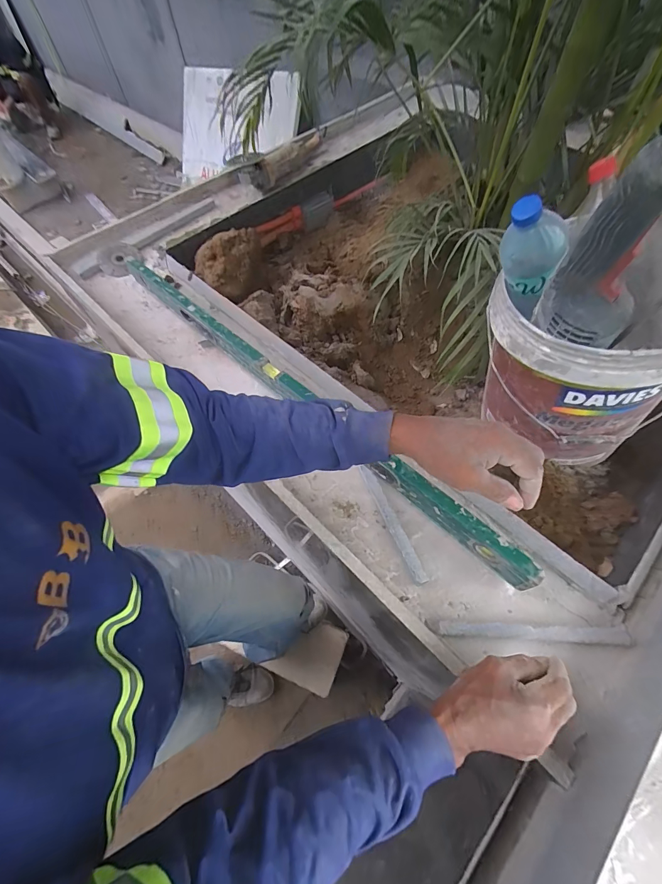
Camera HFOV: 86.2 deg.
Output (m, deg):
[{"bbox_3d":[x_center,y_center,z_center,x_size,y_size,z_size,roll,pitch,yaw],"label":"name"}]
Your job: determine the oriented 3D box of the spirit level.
[{"bbox_3d":[-0.074,-0.095,0.615,0.924,0.068,0.029,38,68,22],"label":"spirit level"}]

